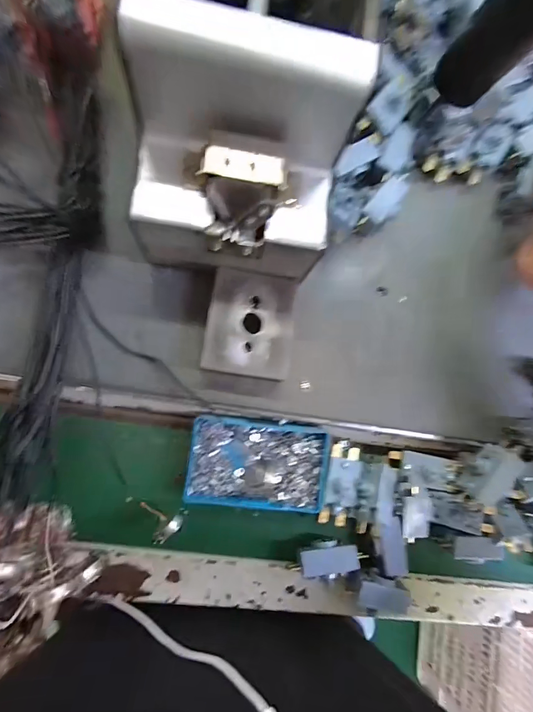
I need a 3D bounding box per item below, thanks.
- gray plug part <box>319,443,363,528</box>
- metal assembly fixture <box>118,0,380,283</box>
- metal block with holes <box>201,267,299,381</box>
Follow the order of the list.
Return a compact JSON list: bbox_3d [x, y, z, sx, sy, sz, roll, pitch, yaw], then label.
[{"bbox_3d":[0.065,0.112,0.310,0.028,0.010,0.067,15,83,-7],"label":"gray plug part"},{"bbox_3d":[-0.021,-0.113,0.246,0.131,0.136,0.097,7,84,-8],"label":"metal assembly fixture"},{"bbox_3d":[-0.014,-0.025,0.297,0.067,0.033,0.080,8,84,-7],"label":"metal block with holes"}]

